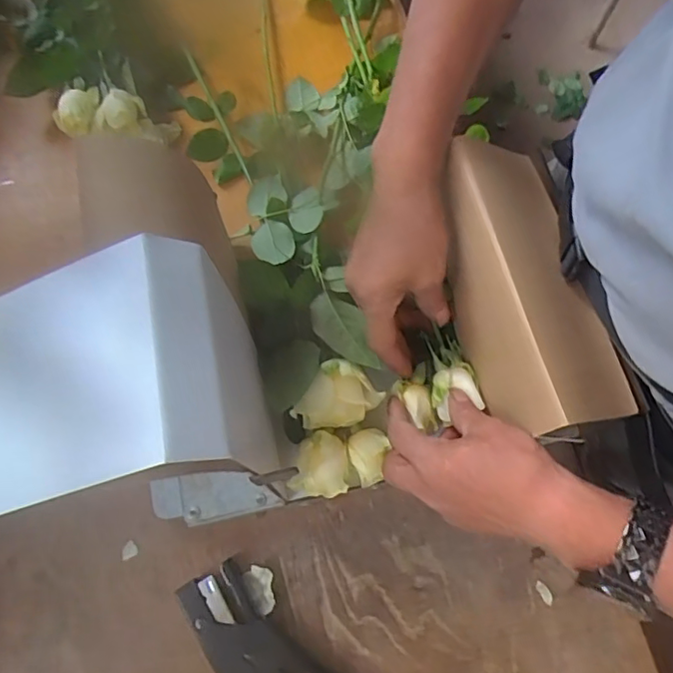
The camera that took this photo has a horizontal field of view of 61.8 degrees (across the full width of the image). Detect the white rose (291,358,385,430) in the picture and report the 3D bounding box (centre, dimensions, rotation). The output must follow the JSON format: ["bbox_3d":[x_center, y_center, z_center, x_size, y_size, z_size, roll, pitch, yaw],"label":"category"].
[{"bbox_3d":[0.000,0.052,0.443,0.048,0.034,0.058,40,73,12],"label":"white rose"}]

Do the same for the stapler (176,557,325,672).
[{"bbox_3d":[-0.066,0.250,0.436,0.145,0.027,0.071,42,74,14],"label":"stapler"}]

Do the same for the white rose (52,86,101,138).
[{"bbox_3d":[-0.255,-0.225,0.558,0.050,0.031,0.034,-31,72,-12],"label":"white rose"}]

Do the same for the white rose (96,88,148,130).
[{"bbox_3d":[-0.219,-0.228,0.564,0.041,0.033,0.039,12,69,3],"label":"white rose"}]

